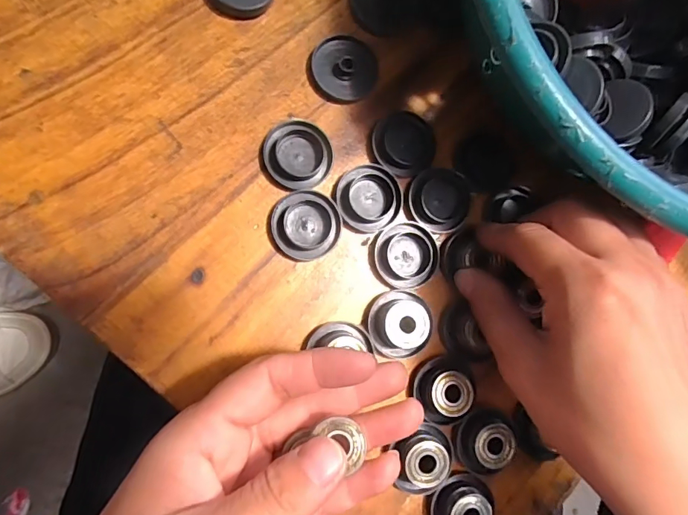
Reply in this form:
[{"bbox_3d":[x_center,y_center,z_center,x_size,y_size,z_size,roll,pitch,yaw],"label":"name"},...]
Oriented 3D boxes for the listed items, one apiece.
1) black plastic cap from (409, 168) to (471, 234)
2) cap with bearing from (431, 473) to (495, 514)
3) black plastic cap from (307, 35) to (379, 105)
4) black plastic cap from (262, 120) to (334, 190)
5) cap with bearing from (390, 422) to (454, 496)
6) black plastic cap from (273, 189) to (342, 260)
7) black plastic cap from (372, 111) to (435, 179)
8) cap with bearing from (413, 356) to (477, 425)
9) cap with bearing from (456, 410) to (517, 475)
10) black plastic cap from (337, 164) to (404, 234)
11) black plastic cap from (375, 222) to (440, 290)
[{"bbox_3d":[0.049,-0.029,0.241,0.031,0.005,0.032,1,83,-5],"label":"black plastic cap"},{"bbox_3d":[0.058,0.122,0.226,0.031,0.017,0.029,1,83,-5],"label":"cap with bearing"},{"bbox_3d":[0.000,-0.095,0.232,0.034,0.006,0.033,-5,83,-6],"label":"black plastic cap"},{"bbox_3d":[-0.022,-0.049,0.223,0.032,0.006,0.032,1,83,-5],"label":"black plastic cap"},{"bbox_3d":[0.038,0.096,0.223,0.032,0.016,0.027,-24,85,-8],"label":"cap with bearing"},{"bbox_3d":[-0.017,-0.016,0.222,0.032,0.005,0.031,1,83,-5],"label":"black plastic cap"},{"bbox_3d":[0.031,-0.058,0.236,0.033,0.004,0.032,1,83,-5],"label":"black plastic cap"},{"bbox_3d":[0.050,0.064,0.227,0.028,0.010,0.028,1,83,-5],"label":"cap with bearing"},{"bbox_3d":[0.070,0.092,0.232,0.026,0.017,0.030,34,81,0],"label":"cap with bearing"},{"bbox_3d":[0.013,-0.030,0.230,0.032,0.004,0.032,1,83,-5],"label":"black plastic cap"},{"bbox_3d":[0.032,-0.001,0.231,0.032,0.004,0.032,1,83,-5],"label":"black plastic cap"}]

